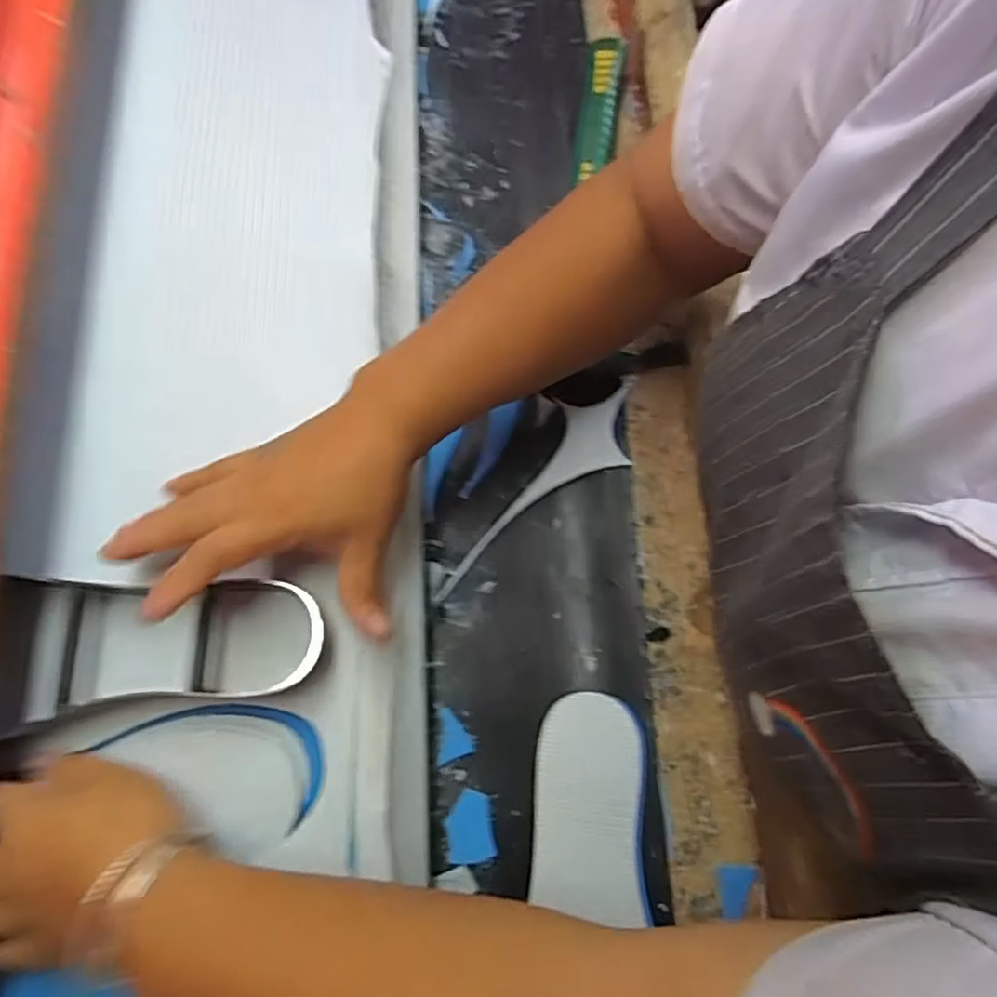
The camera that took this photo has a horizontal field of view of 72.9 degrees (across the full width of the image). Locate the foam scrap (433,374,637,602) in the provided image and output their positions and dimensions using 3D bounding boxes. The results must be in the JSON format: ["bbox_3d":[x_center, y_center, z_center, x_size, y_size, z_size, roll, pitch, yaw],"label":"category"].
[{"bbox_3d":[0.036,0.000,0.464,0.057,0.008,0.191,30,77,17],"label":"foam scrap"}]

